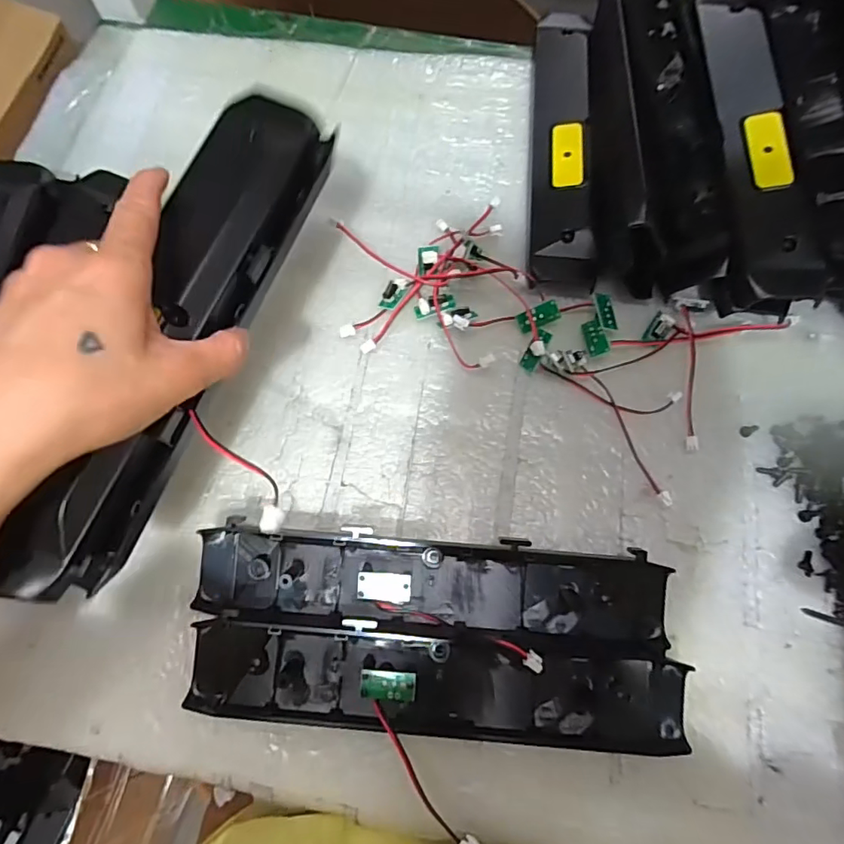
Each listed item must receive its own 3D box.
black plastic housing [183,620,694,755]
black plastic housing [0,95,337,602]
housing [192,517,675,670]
[{"bbox_3d":[0.008,0.148,0.290,0.273,0.023,0.052,5,72,2],"label":"black plastic housing"},{"bbox_3d":[-0.123,-0.049,0.260,0.058,0.041,0.271,19,79,6],"label":"black plastic housing"},{"bbox_3d":[0.005,0.098,0.307,0.271,0.023,0.059,4,72,2],"label":"housing"}]

